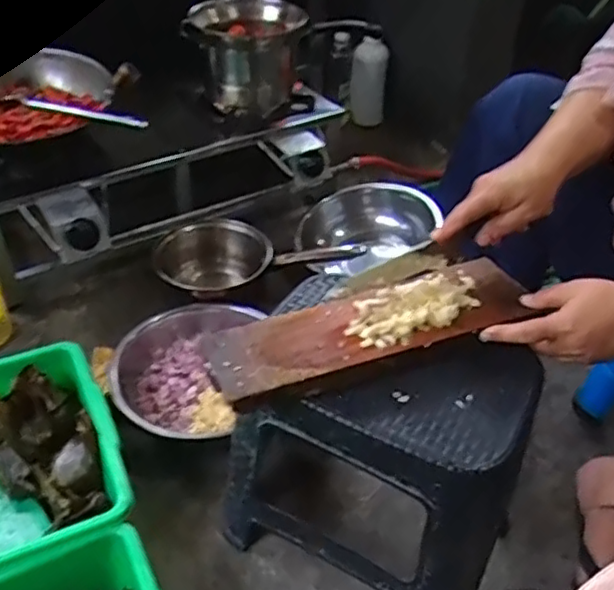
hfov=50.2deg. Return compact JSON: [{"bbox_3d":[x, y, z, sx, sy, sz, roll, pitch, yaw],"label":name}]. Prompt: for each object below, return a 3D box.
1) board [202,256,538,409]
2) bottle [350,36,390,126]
[{"bbox_3d":[0.068,0.031,0.665,0.334,0.040,0.113,-14,44,-18],"label":"board"},{"bbox_3d":[0.157,-0.543,1.671,0.086,0.233,0.085,4,41,0],"label":"bottle"}]

